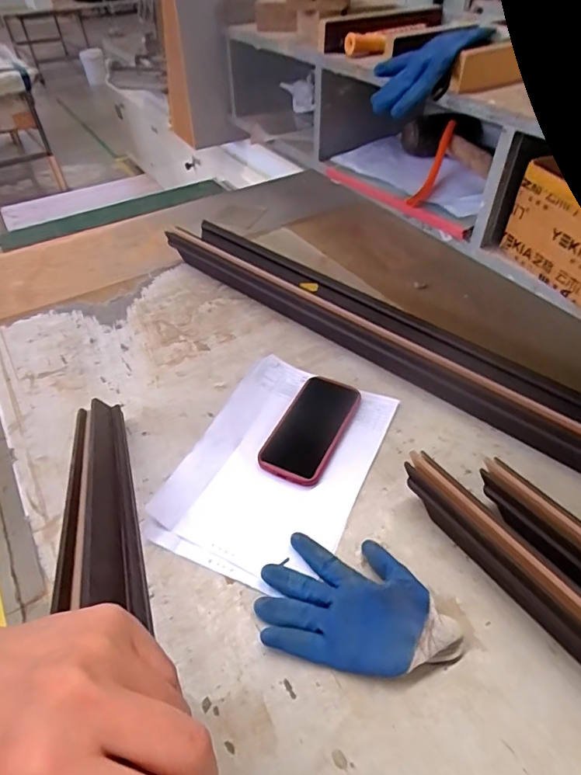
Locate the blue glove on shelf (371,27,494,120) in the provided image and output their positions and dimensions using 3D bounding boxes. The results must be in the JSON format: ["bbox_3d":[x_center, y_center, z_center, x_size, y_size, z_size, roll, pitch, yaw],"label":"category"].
[{"bbox_3d":[0.167,-0.409,0.583,0.120,0.075,0.122,2,46,4],"label":"blue glove on shelf"}]

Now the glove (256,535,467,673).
[{"bbox_3d":[0.066,0.202,0.435,0.189,0.042,0.119,8,46,9],"label":"glove"}]

